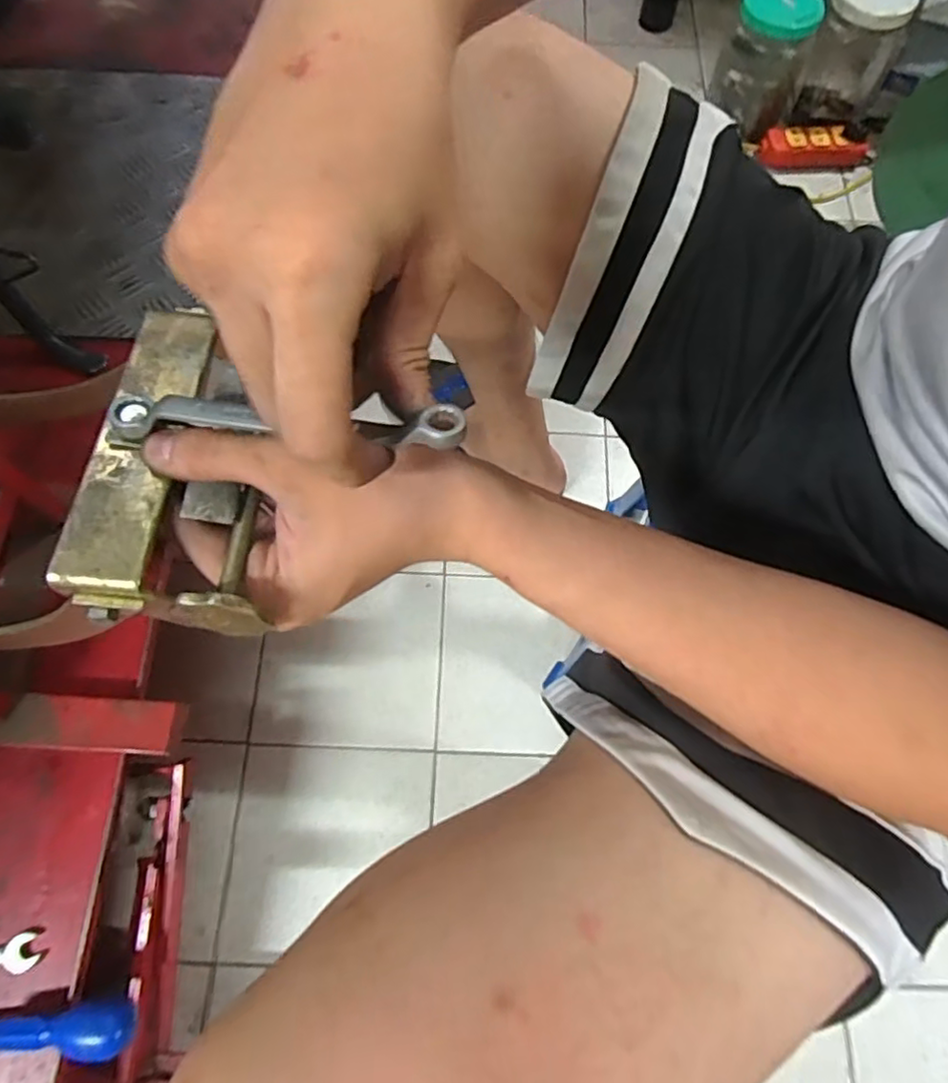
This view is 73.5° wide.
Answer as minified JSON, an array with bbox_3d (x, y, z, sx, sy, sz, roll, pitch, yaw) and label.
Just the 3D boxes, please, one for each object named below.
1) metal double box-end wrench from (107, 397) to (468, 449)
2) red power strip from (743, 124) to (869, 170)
[{"bbox_3d":[-0.070,-0.041,0.216,0.143,0.012,0.017,6,68,18],"label":"metal double box-end wrench"},{"bbox_3d":[0.532,-0.629,1.011,0.186,0.040,0.051,2,69,-1],"label":"red power strip"}]

